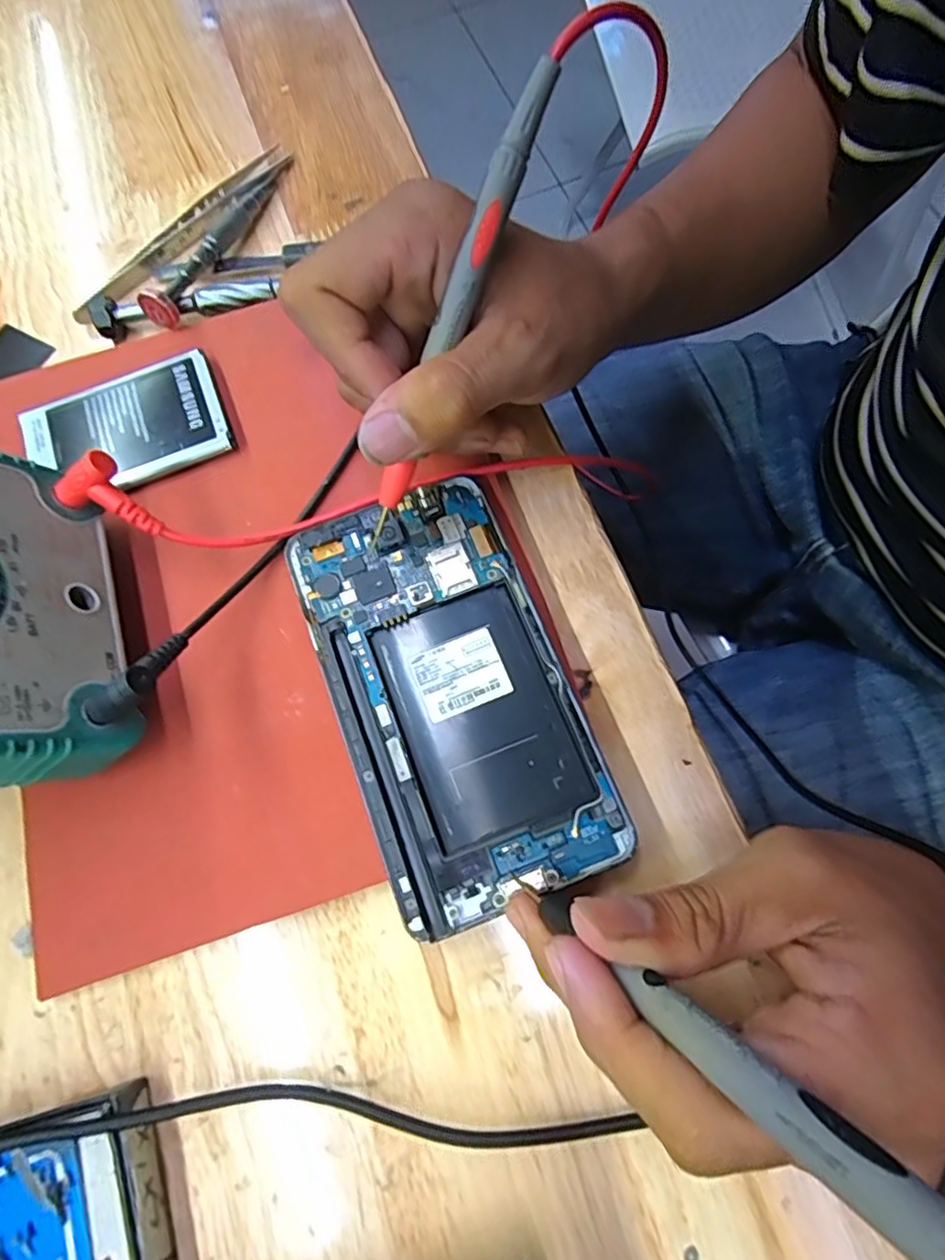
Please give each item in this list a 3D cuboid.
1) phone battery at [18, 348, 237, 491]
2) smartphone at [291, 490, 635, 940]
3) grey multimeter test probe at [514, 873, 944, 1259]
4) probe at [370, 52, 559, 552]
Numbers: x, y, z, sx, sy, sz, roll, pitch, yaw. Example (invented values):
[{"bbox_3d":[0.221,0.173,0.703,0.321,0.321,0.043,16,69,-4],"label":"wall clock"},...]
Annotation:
[{"bbox_3d":[-0.139,-0.081,0.257,0.077,0.007,0.052,-24,72,-4],"label":"phone battery"},{"bbox_3d":[-0.010,0.018,0.218,0.077,0.007,0.145,-20,72,-7],"label":"smartphone"},{"bbox_3d":[0.051,0.085,0.130,0.011,0.140,0.016,-47,112,-14],"label":"grey multimeter test probe"},{"bbox_3d":[-0.006,-0.094,0.193,0.009,0.008,0.133,30,115,10],"label":"probe"}]

